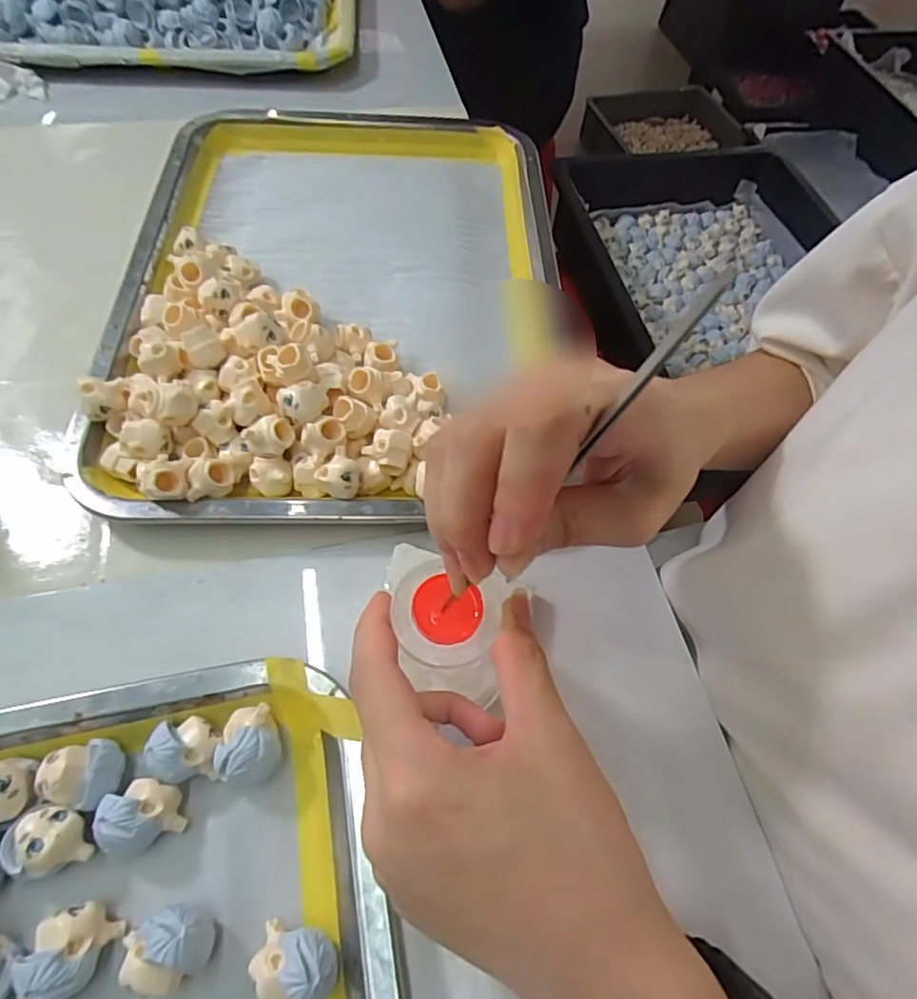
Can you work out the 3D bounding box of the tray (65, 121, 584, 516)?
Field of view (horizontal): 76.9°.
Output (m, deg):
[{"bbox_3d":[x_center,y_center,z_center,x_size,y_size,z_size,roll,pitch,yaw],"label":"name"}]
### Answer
[{"bbox_3d":[-0.072,-0.150,0.364,0.267,0.043,0.363,-2,61,-5],"label":"tray"}]

